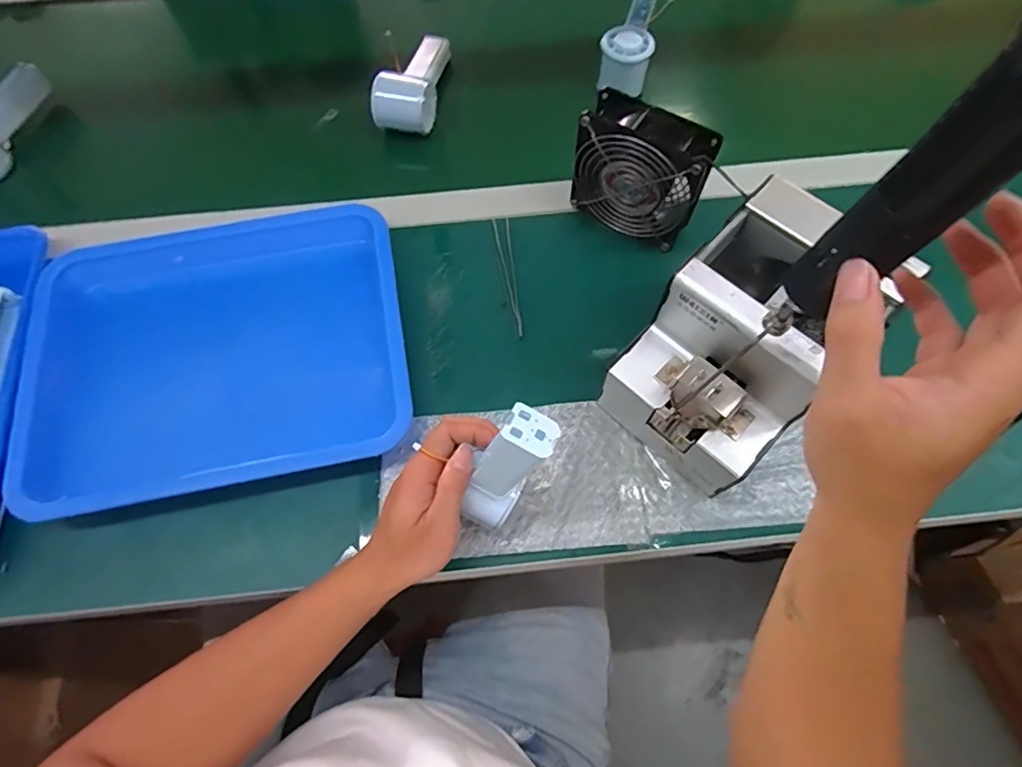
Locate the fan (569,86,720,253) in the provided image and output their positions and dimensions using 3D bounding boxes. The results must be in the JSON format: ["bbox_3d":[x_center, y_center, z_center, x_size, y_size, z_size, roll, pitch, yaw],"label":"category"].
[{"bbox_3d":[0.120,-0.195,0.509,0.118,0.117,0.047,30,70,13],"label":"fan"}]

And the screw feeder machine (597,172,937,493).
[{"bbox_3d":[0.171,-0.022,0.417,0.122,0.149,0.165,41,72,17],"label":"screw feeder machine"}]

